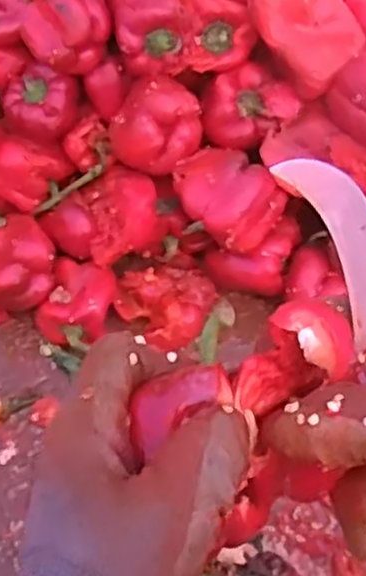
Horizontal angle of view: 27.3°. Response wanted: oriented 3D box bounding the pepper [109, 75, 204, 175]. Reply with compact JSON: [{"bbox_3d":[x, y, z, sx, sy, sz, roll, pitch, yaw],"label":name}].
[{"bbox_3d":[-0.028,-0.167,0.764,0.095,0.072,0.085,2,61,-1],"label":"pepper"}]

